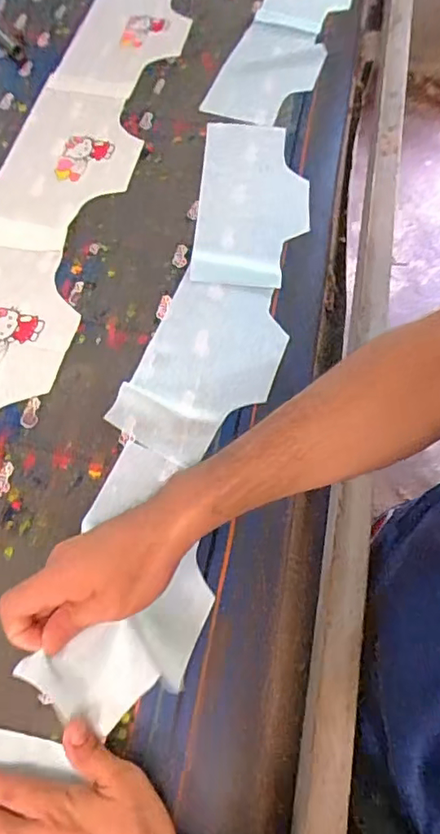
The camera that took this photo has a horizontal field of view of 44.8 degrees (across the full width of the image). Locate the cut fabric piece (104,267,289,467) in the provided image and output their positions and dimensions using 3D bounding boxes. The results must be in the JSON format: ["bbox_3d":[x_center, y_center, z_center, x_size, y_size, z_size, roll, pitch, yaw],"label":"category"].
[{"bbox_3d":[-0.013,-0.059,0.564,0.133,0.029,0.216,20,66,11],"label":"cut fabric piece"}]

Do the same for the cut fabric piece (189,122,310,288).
[{"bbox_3d":[0.042,-0.278,0.673,0.137,0.011,0.281,6,60,0],"label":"cut fabric piece"}]

